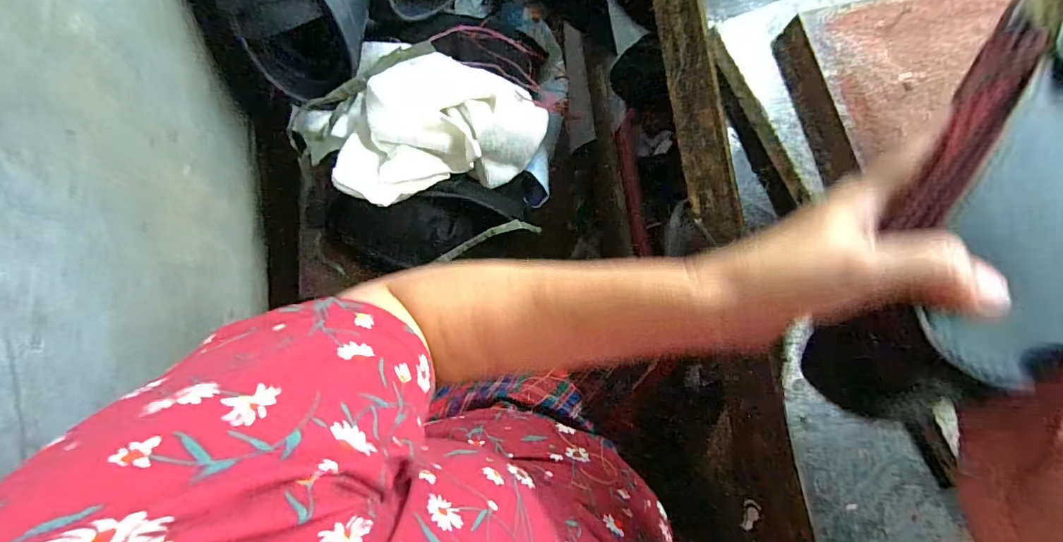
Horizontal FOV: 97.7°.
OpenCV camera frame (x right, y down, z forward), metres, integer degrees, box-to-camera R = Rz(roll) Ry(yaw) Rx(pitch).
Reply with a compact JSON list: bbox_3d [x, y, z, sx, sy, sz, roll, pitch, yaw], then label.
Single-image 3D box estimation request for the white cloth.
[{"bbox_3d":[-0.106,-0.157,0.494,0.245,0.060,0.165,-20,87,-9],"label":"white cloth"}]

